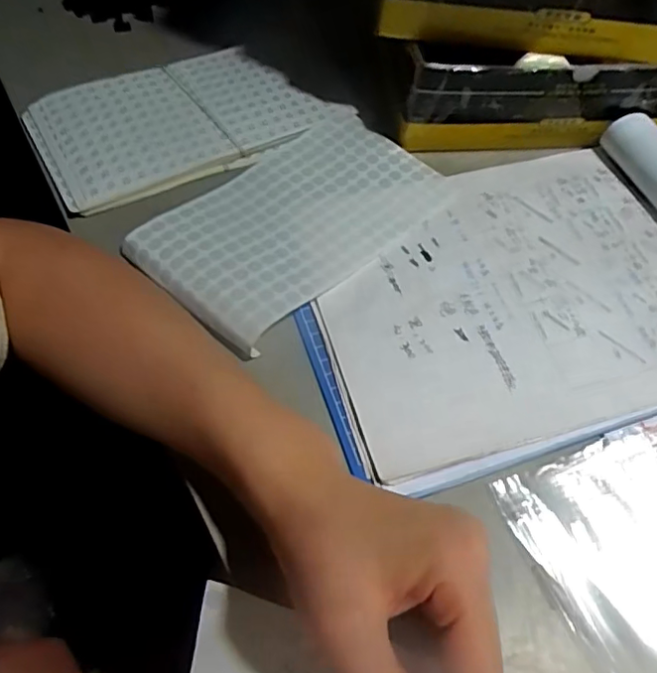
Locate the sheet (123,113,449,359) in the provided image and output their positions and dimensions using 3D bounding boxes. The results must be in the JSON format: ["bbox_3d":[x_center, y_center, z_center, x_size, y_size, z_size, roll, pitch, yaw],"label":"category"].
[{"bbox_3d":[-0.019,-0.090,0.401,0.203,0.034,0.123,-42,67,-18],"label":"sheet"}]

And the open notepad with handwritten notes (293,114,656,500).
[{"bbox_3d":[0.132,-0.032,0.371,0.297,0.028,0.210,-17,62,-6],"label":"open notepad with handwritten notes"}]

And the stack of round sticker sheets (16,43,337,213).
[{"bbox_3d":[-0.118,-0.175,0.451,0.213,0.013,0.126,-25,66,-18],"label":"stack of round sticker sheets"}]

